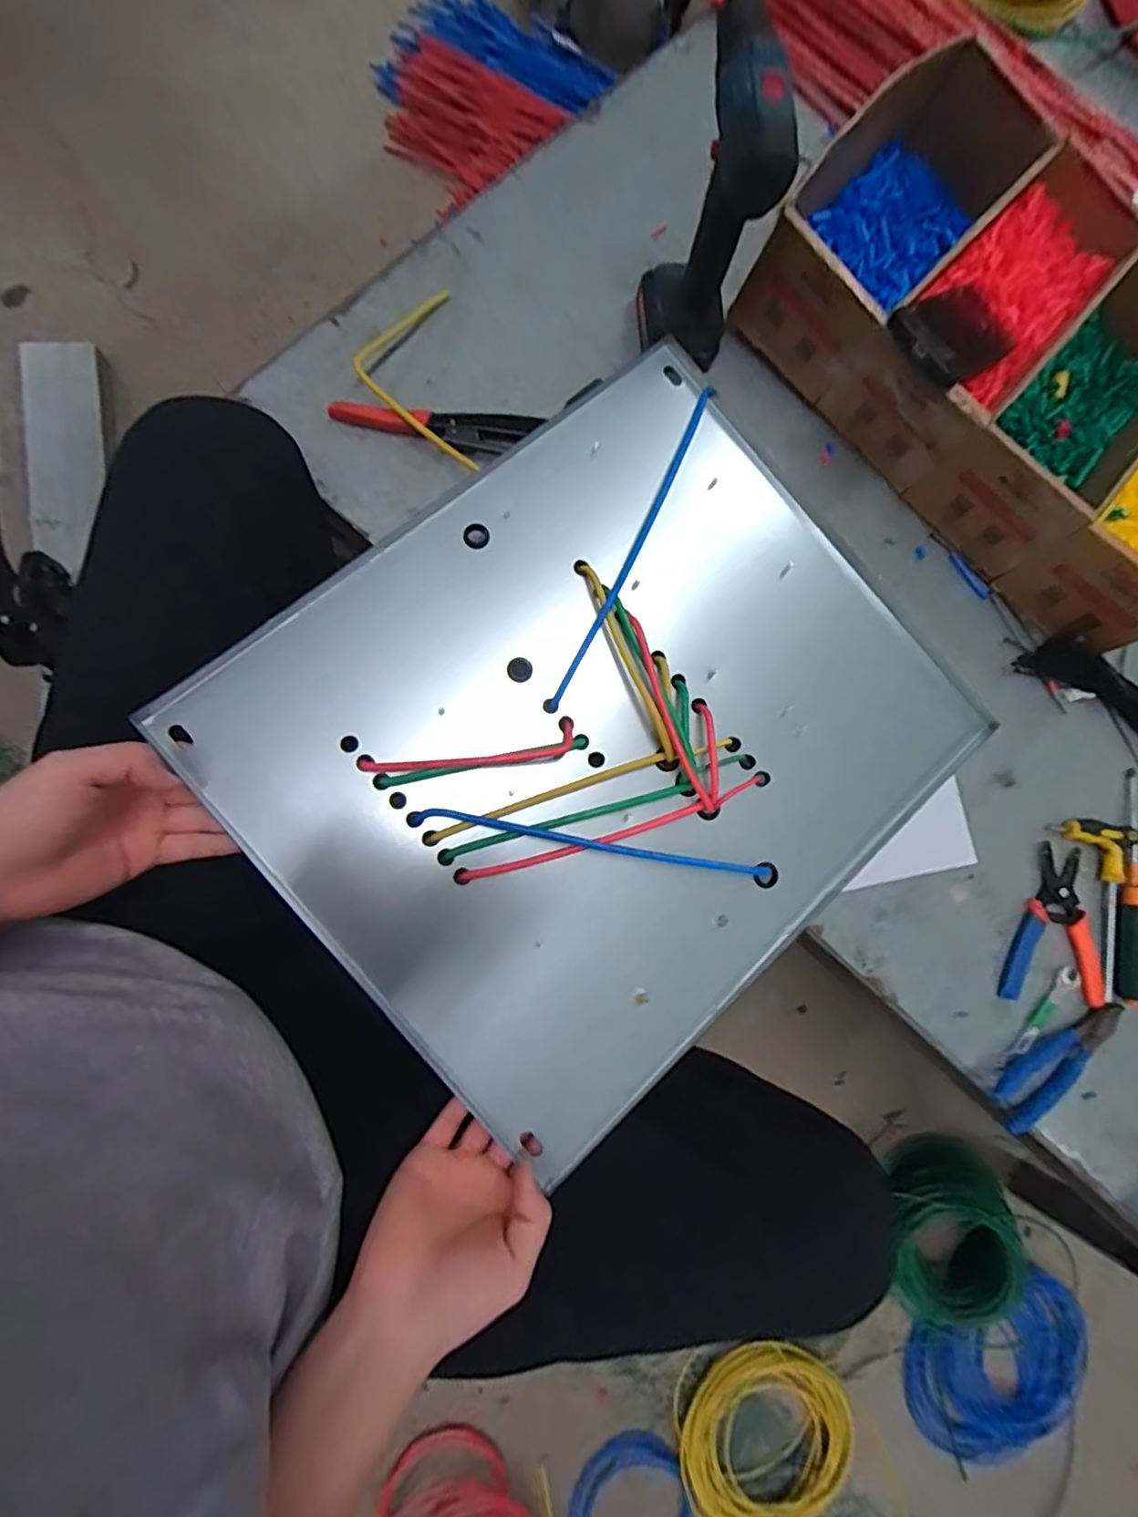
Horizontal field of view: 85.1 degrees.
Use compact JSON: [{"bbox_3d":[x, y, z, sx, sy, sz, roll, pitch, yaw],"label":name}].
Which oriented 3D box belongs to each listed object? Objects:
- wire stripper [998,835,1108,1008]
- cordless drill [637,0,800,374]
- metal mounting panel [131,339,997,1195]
[{"bbox_3d":[0.465,0.159,0.598,0.104,0.018,0.146,7,78,2],"label":"wire stripper"},{"bbox_3d":[0.120,-0.470,0.520,0.096,0.201,0.145,7,78,2],"label":"cordless drill"},{"bbox_3d":[0.029,-0.020,0.478,0.499,0.017,0.428,-40,90,-10],"label":"metal mounting panel"}]

